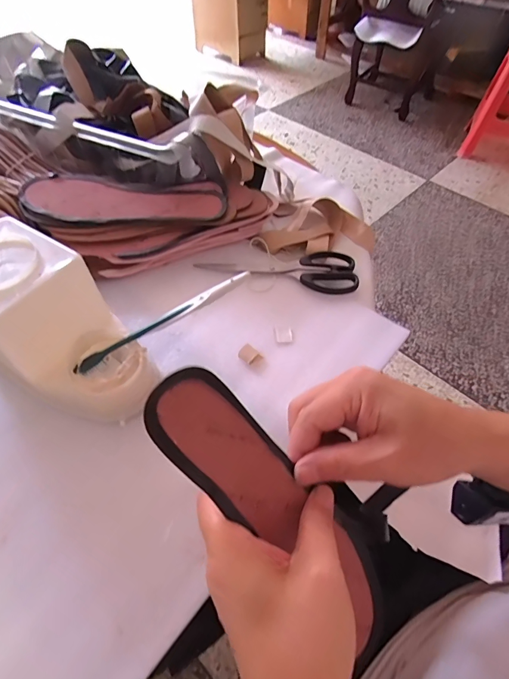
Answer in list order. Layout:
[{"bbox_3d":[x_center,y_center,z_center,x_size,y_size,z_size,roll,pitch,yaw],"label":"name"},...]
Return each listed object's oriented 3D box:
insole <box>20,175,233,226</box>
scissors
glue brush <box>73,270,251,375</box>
[{"bbox_3d":[-0.162,-0.172,0.470,0.243,0.018,0.078,1,54,0],"label":"insole"},{"bbox_3d":[0.033,-0.101,0.487,0.196,0.007,0.076,10,54,6],"label":"scissors"},{"bbox_3d":[-0.085,-0.017,0.364,0.184,0.012,0.010,-30,59,-4],"label":"glue brush"}]

